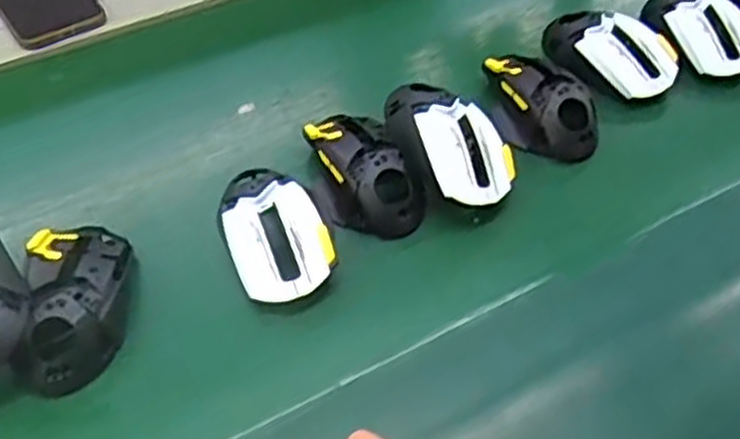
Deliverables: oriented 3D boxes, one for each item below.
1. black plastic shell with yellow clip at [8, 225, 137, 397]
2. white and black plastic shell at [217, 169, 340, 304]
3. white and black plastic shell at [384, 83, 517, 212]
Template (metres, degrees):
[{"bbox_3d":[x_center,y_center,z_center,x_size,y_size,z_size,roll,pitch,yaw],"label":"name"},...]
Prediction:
[{"bbox_3d":[-0.185,0.048,0.501,0.061,0.032,0.116,-5,50,-4],"label":"black plastic shell with yellow clip"},{"bbox_3d":[-0.067,0.006,0.537,0.063,0.033,0.111,-20,53,-16],"label":"white and black plastic shell"},{"bbox_3d":[0.059,-0.054,0.583,0.068,0.051,0.107,-30,56,-23],"label":"white and black plastic shell"}]

